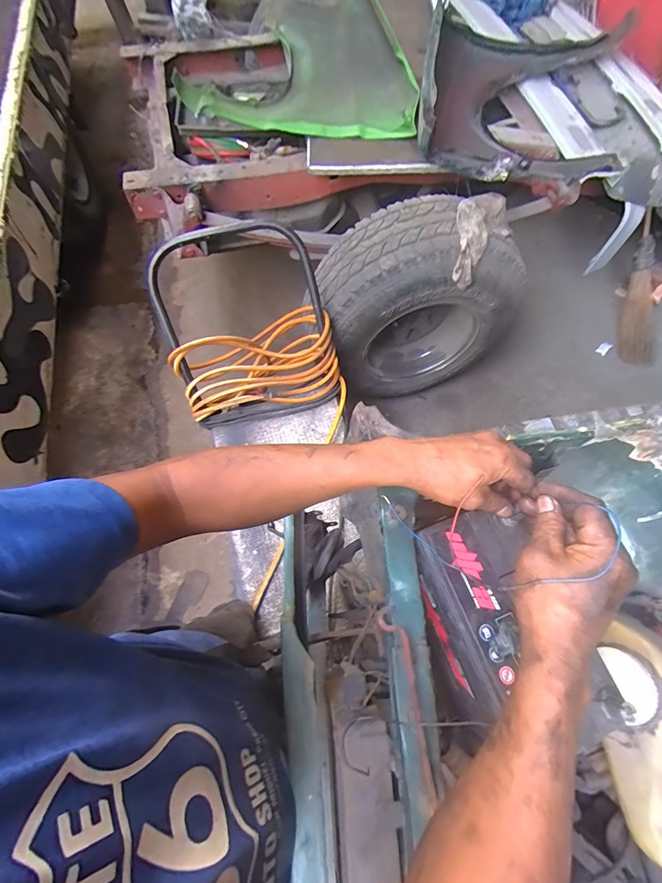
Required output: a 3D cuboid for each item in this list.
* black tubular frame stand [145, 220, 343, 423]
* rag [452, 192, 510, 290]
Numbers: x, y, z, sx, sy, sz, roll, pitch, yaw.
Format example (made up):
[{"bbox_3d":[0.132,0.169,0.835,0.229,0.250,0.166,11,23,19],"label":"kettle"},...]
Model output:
[{"bbox_3d":[-0.229,-0.308,1.053,0.456,0.536,0.071,-12,28,-4],"label":"black tubular frame stand"},{"bbox_3d":[0.399,-0.563,1.015,0.147,0.100,0.263,24,86,11],"label":"rag"}]

